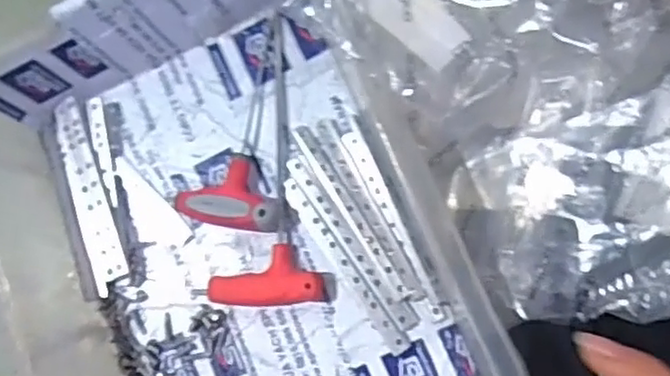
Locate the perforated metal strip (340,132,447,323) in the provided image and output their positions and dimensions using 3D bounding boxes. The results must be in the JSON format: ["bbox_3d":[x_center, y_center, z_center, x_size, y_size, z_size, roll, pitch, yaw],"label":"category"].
[{"bbox_3d":[0.038,0.023,0.437,0.011,0.016,0.135,-27,80,7],"label":"perforated metal strip"}]

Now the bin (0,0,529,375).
[{"bbox_3d":[-0.071,0.038,0.425,0.285,0.083,0.348,-21,81,8],"label":"bin"}]

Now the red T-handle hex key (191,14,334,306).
[{"bbox_3d":[-0.039,-0.020,0.447,0.087,0.024,0.195,5,85,11],"label":"red T-handle hex key"}]

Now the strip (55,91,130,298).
[{"bbox_3d":[-0.176,0.005,0.487,0.026,0.012,0.138,-18,81,8],"label":"strip"}]

